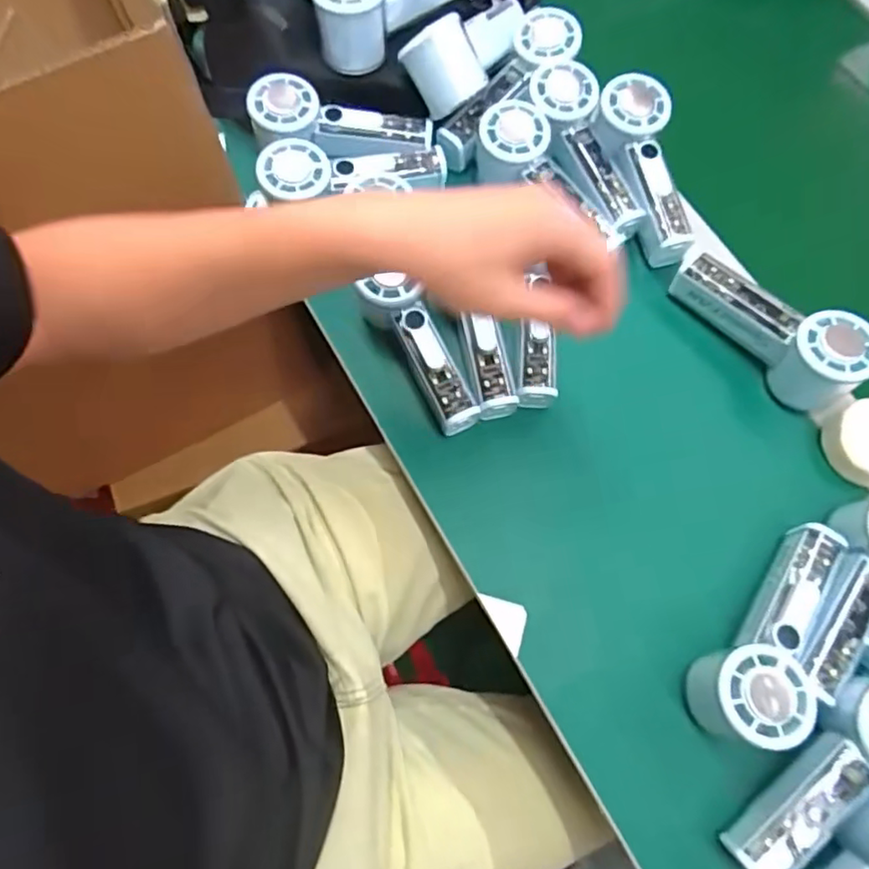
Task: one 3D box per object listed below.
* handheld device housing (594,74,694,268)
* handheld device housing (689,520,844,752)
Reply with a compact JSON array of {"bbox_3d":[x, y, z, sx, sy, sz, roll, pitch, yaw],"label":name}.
[{"bbox_3d":[0.178,-0.220,0.512,0.056,0.031,0.156,-14,88,-5],"label":"handheld device housing"},{"bbox_3d":[0.229,0.131,0.408,0.058,0.058,0.151,39,75,11],"label":"handheld device housing"}]

